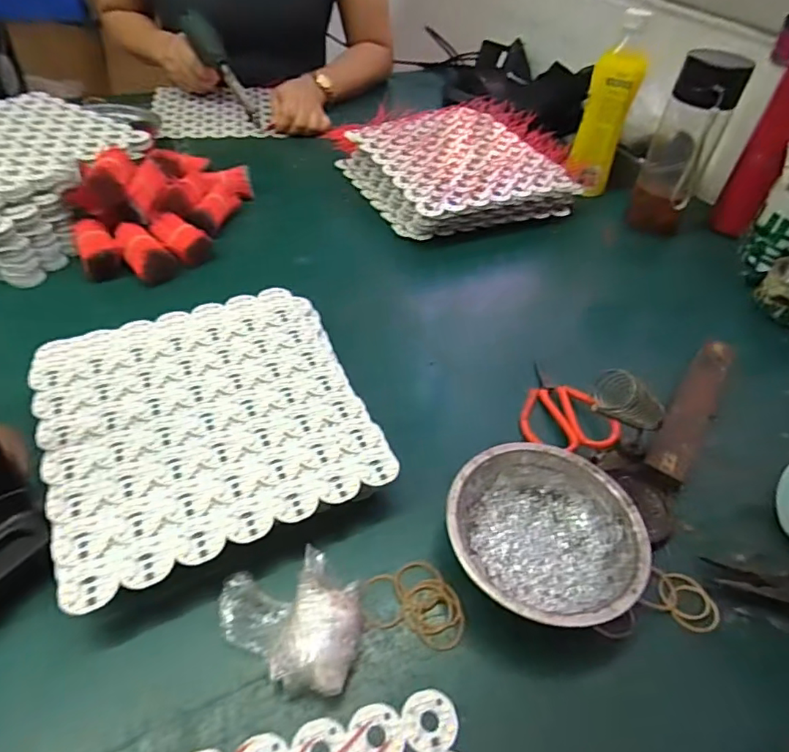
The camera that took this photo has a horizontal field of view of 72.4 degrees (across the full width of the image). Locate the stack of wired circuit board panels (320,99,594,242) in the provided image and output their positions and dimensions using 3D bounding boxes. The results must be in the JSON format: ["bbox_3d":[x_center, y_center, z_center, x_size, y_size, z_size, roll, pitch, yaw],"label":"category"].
[{"bbox_3d":[0.091,-0.295,0.740,0.280,0.066,0.266,-15,50,-20],"label":"stack of wired circuit board panels"}]

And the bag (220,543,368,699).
[{"bbox_3d":[-0.058,0.141,0.324,0.089,0.030,0.067,30,50,20],"label":"bag"}]

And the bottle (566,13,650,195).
[{"bbox_3d":[0.280,-0.345,0.707,0.050,0.204,0.056,-10,49,-16],"label":"bottle"}]

